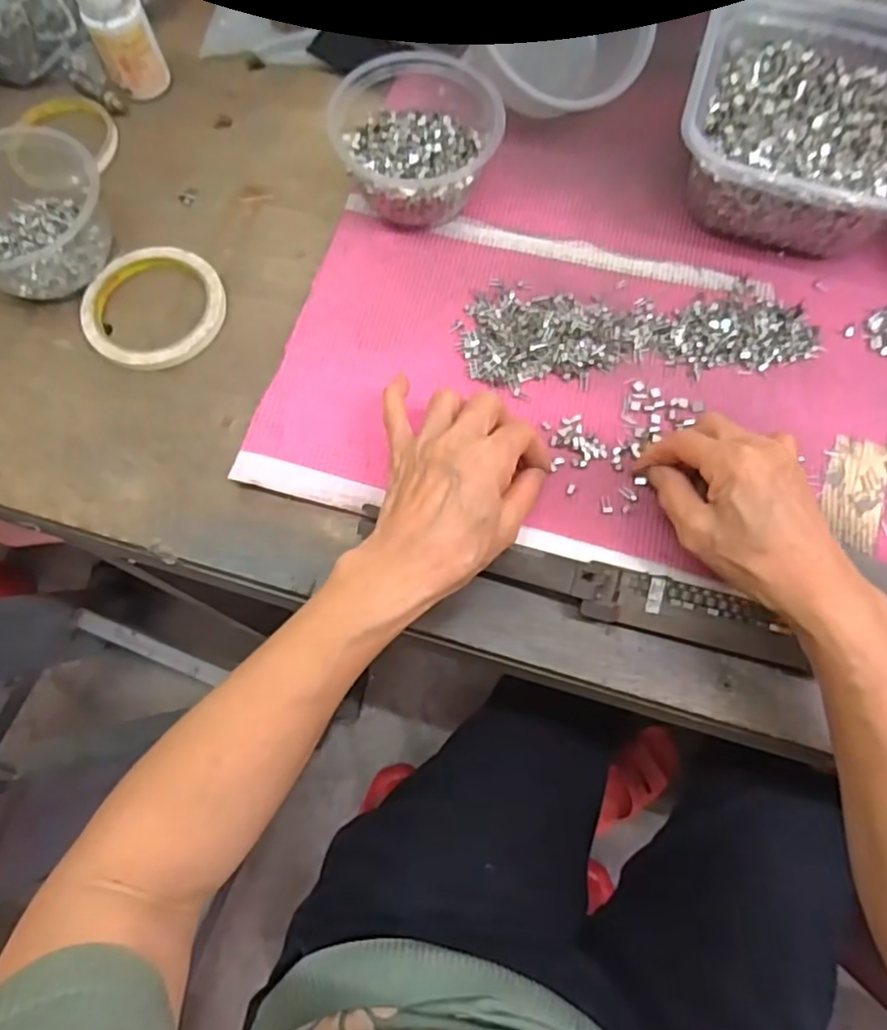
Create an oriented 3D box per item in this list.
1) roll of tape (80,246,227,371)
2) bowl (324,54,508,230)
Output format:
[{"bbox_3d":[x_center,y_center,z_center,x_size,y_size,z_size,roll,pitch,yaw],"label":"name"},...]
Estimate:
[{"bbox_3d":[-0.208,-0.151,0.459,0.098,0.010,0.101,0,73,1],"label":"roll of tape"},{"bbox_3d":[-0.020,-0.267,0.457,0.110,0.068,0.119,0,73,1],"label":"bowl"}]

